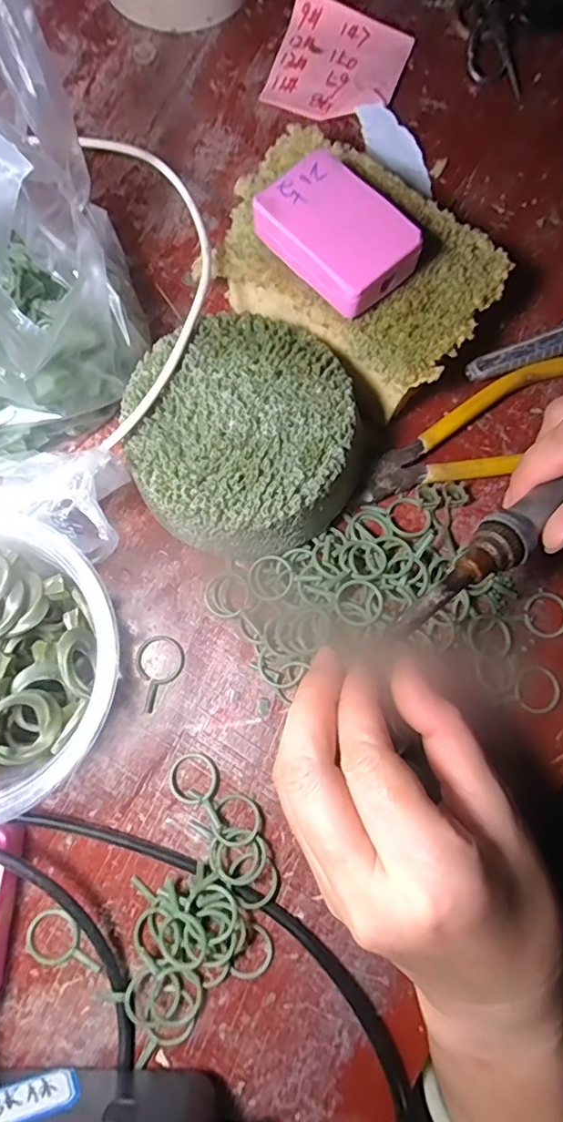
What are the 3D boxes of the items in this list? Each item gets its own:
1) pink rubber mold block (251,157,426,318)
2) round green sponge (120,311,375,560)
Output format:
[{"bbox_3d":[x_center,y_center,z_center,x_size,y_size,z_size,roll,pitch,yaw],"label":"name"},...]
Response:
[{"bbox_3d":[0.024,-0.145,0.242,0.045,0.017,0.066,-40,82,-8],"label":"pink rubber mold block"},{"bbox_3d":[-0.018,-0.055,0.254,0.102,0.051,0.103,0,79,-1],"label":"round green sponge"}]

